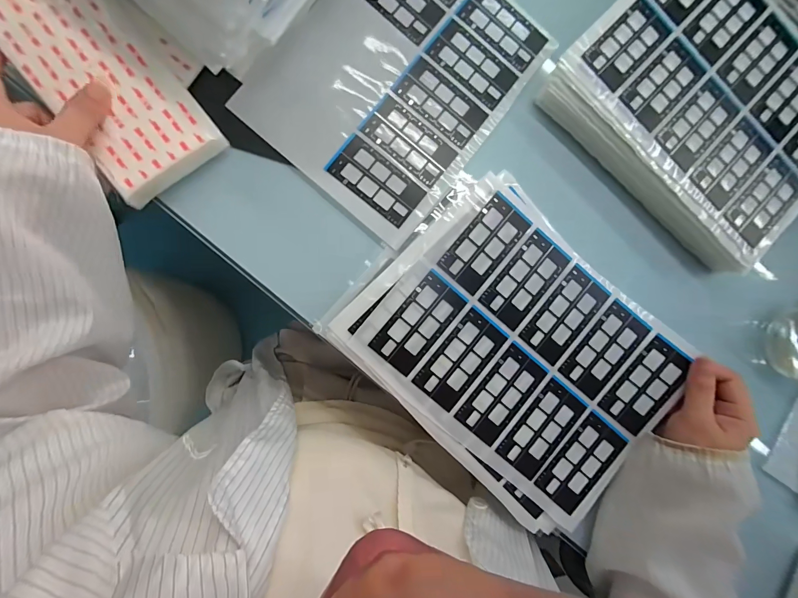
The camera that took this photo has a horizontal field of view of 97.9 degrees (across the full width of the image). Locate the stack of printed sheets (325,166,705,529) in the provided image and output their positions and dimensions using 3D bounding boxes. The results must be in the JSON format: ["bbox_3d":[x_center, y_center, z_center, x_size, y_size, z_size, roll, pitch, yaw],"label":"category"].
[{"bbox_3d":[0.113,0.046,0.319,0.283,0.031,0.220,44,85,-6],"label":"stack of printed sheets"}]

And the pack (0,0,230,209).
[{"bbox_3d":[-0.271,-0.216,0.280,0.094,0.024,0.276,-40,97,-6],"label":"pack"}]

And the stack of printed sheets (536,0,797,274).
[{"bbox_3d":[0.315,-0.196,0.350,0.281,0.032,0.247,42,85,-7],"label":"stack of printed sheets"}]

